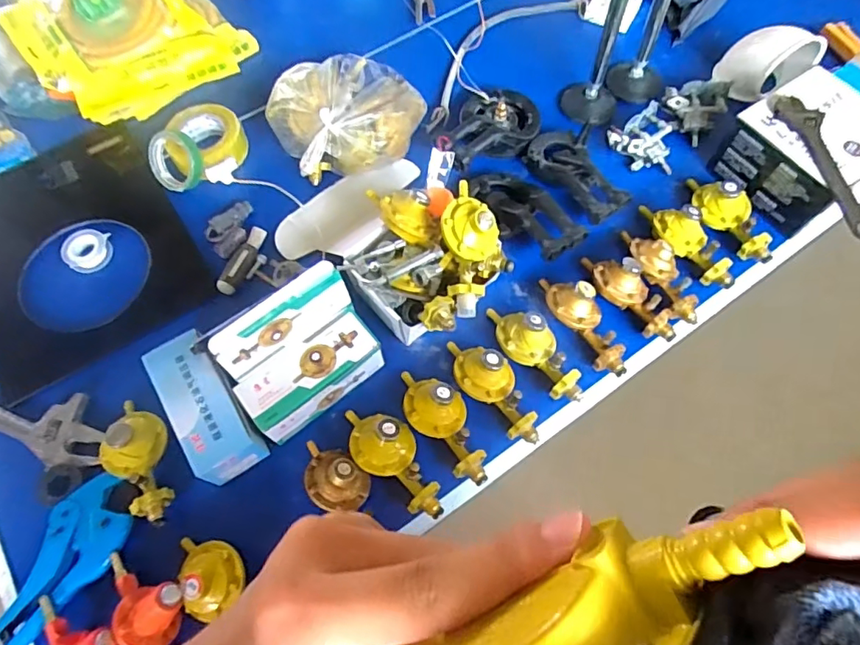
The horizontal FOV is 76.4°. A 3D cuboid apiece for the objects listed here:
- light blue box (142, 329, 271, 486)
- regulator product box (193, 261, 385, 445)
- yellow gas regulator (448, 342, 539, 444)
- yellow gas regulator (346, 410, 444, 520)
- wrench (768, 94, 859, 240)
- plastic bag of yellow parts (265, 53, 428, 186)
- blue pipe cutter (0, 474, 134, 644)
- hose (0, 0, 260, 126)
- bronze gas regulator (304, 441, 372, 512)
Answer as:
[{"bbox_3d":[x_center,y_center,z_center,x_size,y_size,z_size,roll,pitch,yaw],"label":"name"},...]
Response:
[{"bbox_3d":[-0.286,0.110,0.708,0.087,0.082,0.182,-32,68,-13],"label":"light blue box"},{"bbox_3d":[-0.160,0.041,0.696,0.192,0.147,0.119,-38,70,-15],"label":"regulator product box"},{"bbox_3d":[0.084,0.080,0.716,0.075,0.049,0.172,-42,71,-16],"label":"yellow gas regulator"},{"bbox_3d":[-0.045,0.167,0.684,0.168,0.059,0.070,39,72,17],"label":"yellow gas regulator"},{"bbox_3d":[0.553,-0.224,0.758,0.053,0.019,0.245,-13,65,-4],"label":"wrench"},{"bbox_3d":[-0.121,-0.341,0.897,0.249,0.093,0.214,-32,68,-12],"label":"plastic bag of yellow parts"},{"bbox_3d":[-0.441,0.285,0.653,0.089,0.022,0.199,34,71,16],"label":"blue pipe cutter"},{"bbox_3d":[-0.523,-0.514,0.973,0.344,0.106,0.322,-38,70,-15],"label":"hose"},{"bbox_3d":[-0.121,0.195,0.681,0.096,0.049,0.074,13,66,8],"label":"bronze gas regulator"}]

